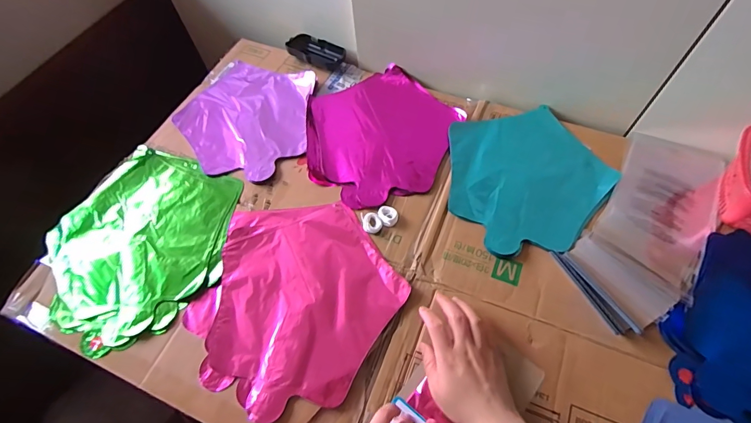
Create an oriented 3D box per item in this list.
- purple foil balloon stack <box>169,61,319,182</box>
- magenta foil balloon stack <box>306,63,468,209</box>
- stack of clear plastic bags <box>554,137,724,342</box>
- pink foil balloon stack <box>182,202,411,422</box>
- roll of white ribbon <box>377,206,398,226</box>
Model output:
[{"bbox_3d":[-0.209,-0.155,0.634,0.221,0.016,0.222,12,62,8],"label":"purple foil balloon stack"},{"bbox_3d":[0.002,-0.124,0.609,0.234,0.005,0.241,34,67,19],"label":"magenta foil balloon stack"},{"bbox_3d":[0.370,0.008,0.522,0.137,0.020,0.345,36,67,20],"label":"stack of clear plastic bags"},{"bbox_3d":[-0.104,0.100,0.483,0.237,0.007,0.247,30,66,17],"label":"pink foil balloon stack"},{"bbox_3d":[0.017,0.007,0.536,0.027,0.012,0.026,-1,60,1],"label":"roll of white ribbon"}]

